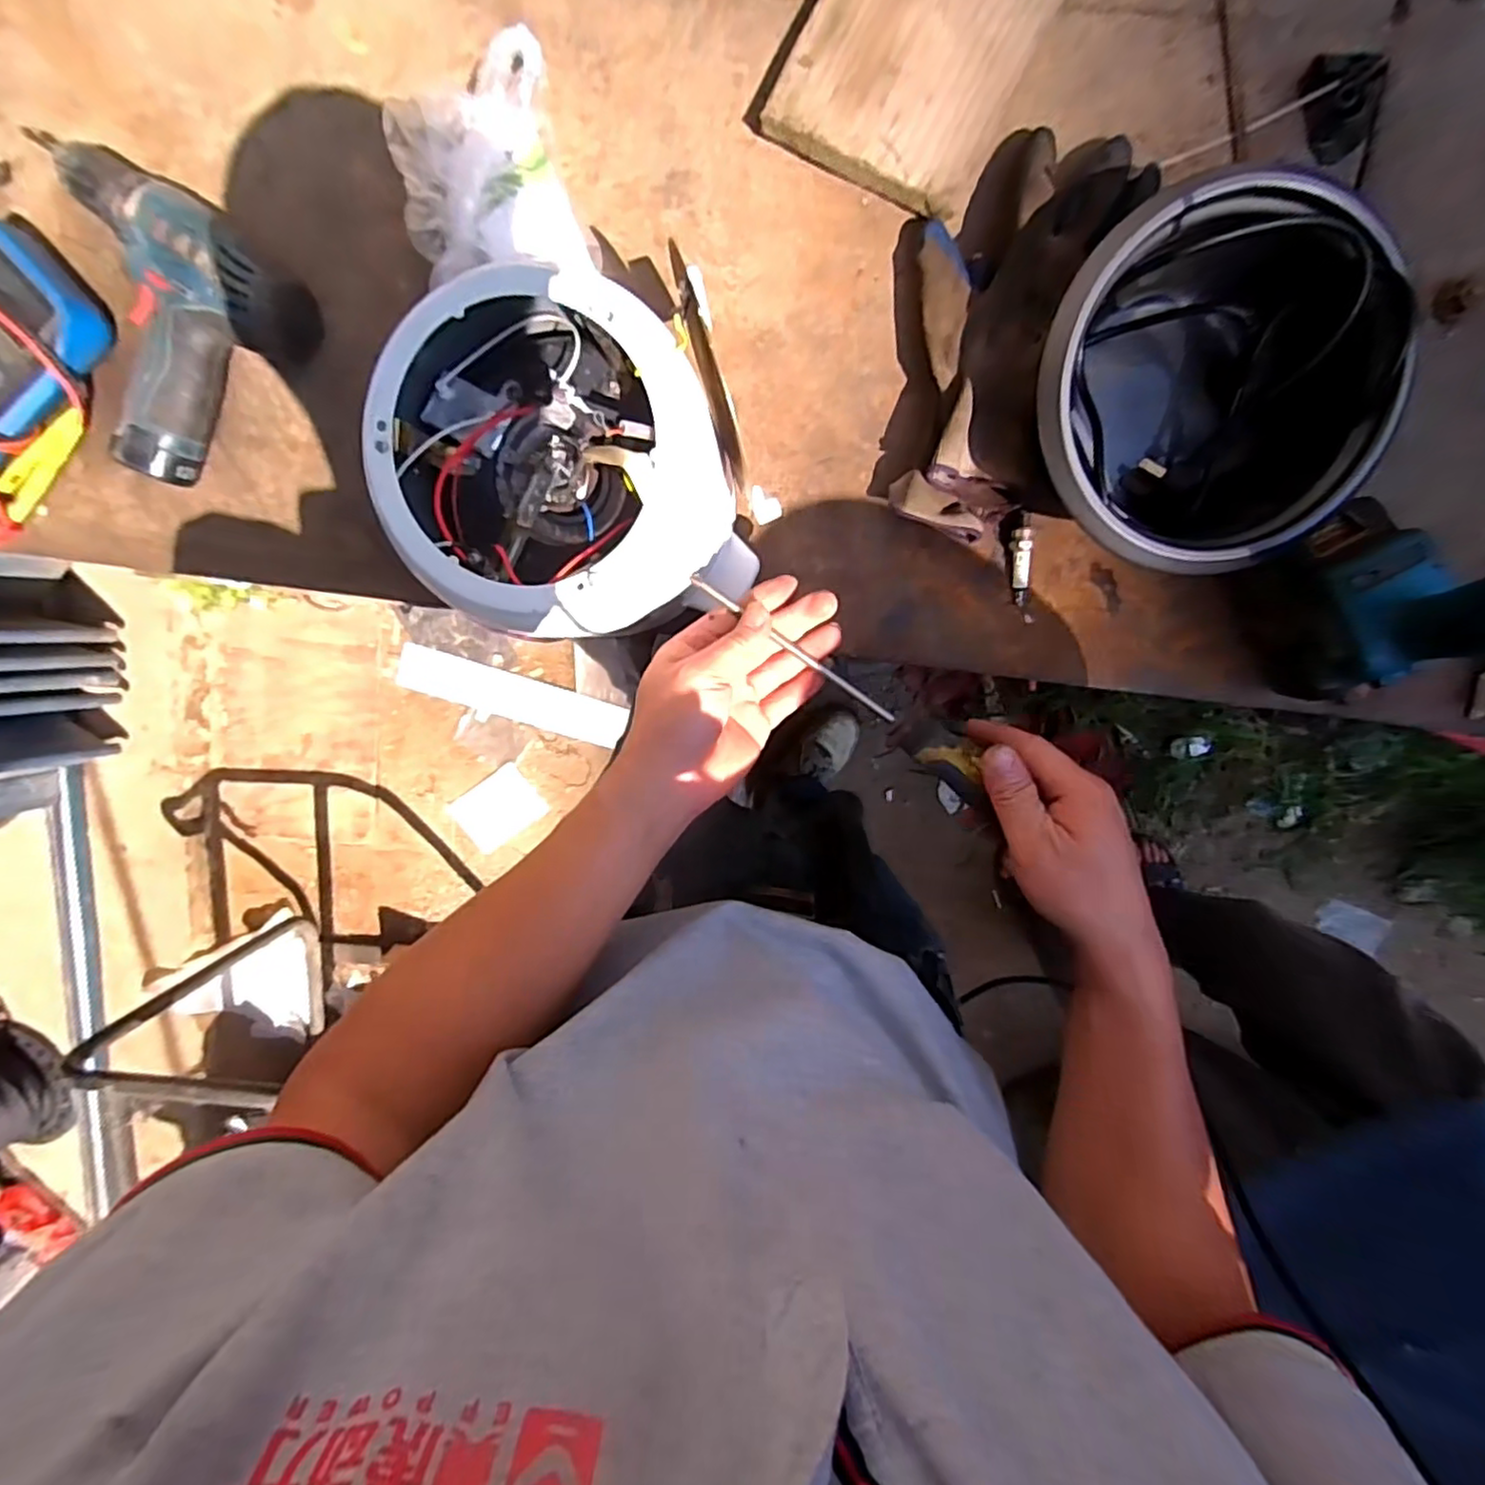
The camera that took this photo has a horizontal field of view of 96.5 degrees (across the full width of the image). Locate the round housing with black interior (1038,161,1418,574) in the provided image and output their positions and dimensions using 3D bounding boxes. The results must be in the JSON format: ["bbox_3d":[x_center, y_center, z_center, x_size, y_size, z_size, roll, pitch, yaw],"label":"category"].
[{"bbox_3d":[0.268,-0.205,0.401,0.191,0.099,0.182,1,100,5],"label":"round housing with black interior"}]

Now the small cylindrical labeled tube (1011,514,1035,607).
[{"bbox_3d":[0.198,-0.129,0.470,0.014,0.014,0.061,-1,98,4],"label":"small cylindrical labeled tube"}]

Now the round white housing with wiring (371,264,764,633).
[{"bbox_3d":[-0.103,-0.161,0.397,0.168,0.124,0.178,0,98,3],"label":"round white housing with wiring"}]

